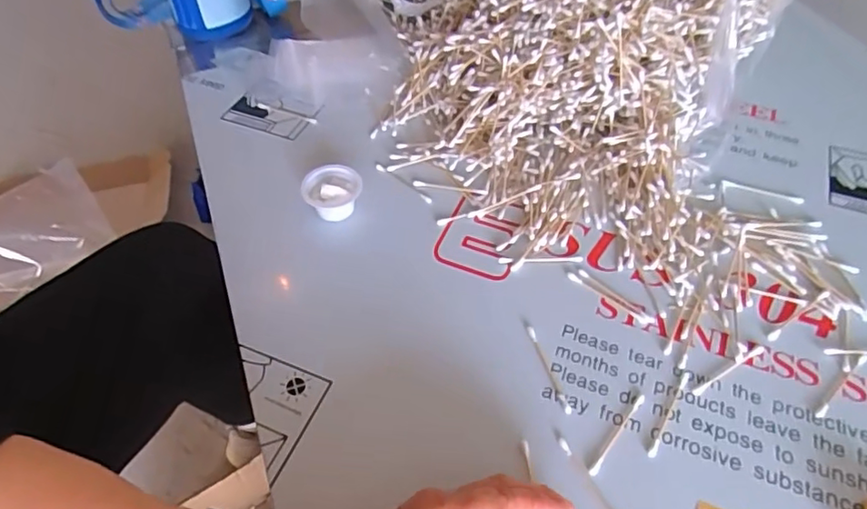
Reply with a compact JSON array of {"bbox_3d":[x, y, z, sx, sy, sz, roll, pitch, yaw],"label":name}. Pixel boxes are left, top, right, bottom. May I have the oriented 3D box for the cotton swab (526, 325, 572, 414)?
[{"bbox_3d":[0.087,0.086,0.436,0.007,0.004,0.075,-13,52,-11],"label":"cotton swab"}]

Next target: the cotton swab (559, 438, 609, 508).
[{"bbox_3d":[0.107,0.155,0.383,0.006,0.004,0.073,-22,54,-17],"label":"cotton swab"}]

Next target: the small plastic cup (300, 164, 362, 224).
[{"bbox_3d":[-0.093,-0.057,0.533,0.051,0.029,0.048,0,51,0],"label":"small plastic cup"}]

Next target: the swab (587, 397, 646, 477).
[{"bbox_3d":[0.130,0.126,0.404,0.006,0.004,0.074,34,58,24],"label":"swab"}]

